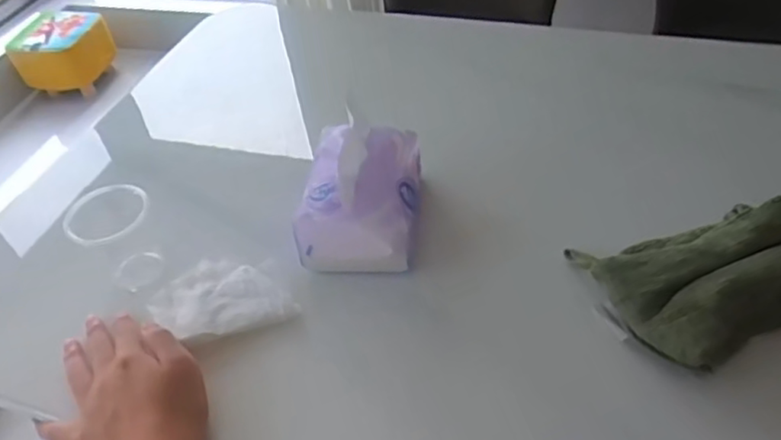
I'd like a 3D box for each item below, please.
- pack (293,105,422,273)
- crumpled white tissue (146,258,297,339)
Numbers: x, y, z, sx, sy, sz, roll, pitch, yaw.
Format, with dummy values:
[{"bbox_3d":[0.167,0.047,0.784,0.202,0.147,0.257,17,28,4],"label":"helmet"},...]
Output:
[{"bbox_3d":[-0.027,-0.037,0.557,0.101,0.104,0.135,2,46,9],"label":"pack"},{"bbox_3d":[-0.146,0.066,0.534,0.121,0.011,0.083,-11,46,-4],"label":"crumpled white tissue"}]

